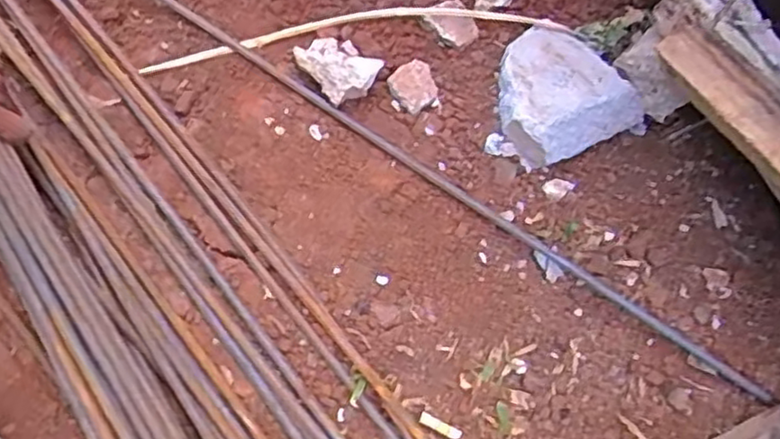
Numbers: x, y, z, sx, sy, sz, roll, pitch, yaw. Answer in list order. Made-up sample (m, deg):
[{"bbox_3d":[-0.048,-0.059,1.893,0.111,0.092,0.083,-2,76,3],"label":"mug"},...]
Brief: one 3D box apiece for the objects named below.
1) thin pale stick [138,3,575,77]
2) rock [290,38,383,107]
[{"bbox_3d":[-0.031,-0.162,0.588,0.354,0.007,0.050,-5,70,0],"label":"thin pale stick"},{"bbox_3d":[-0.042,-0.124,0.563,0.043,0.031,0.066,-42,73,-8],"label":"rock"}]

